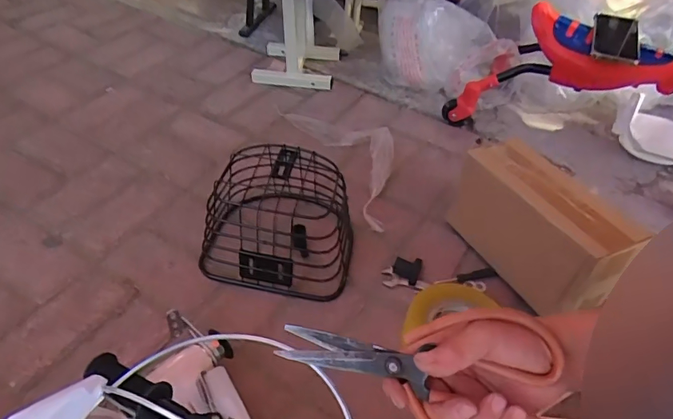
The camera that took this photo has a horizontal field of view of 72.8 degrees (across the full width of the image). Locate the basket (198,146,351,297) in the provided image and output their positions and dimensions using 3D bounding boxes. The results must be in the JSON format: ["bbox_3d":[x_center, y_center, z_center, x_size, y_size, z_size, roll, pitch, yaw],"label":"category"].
[{"bbox_3d":[-0.082,0.011,0.738,0.223,0.139,0.198,12,46,7],"label":"basket"}]

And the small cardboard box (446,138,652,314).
[{"bbox_3d":[0.299,0.027,0.713,0.087,0.162,0.275,-23,52,-25],"label":"small cardboard box"}]

